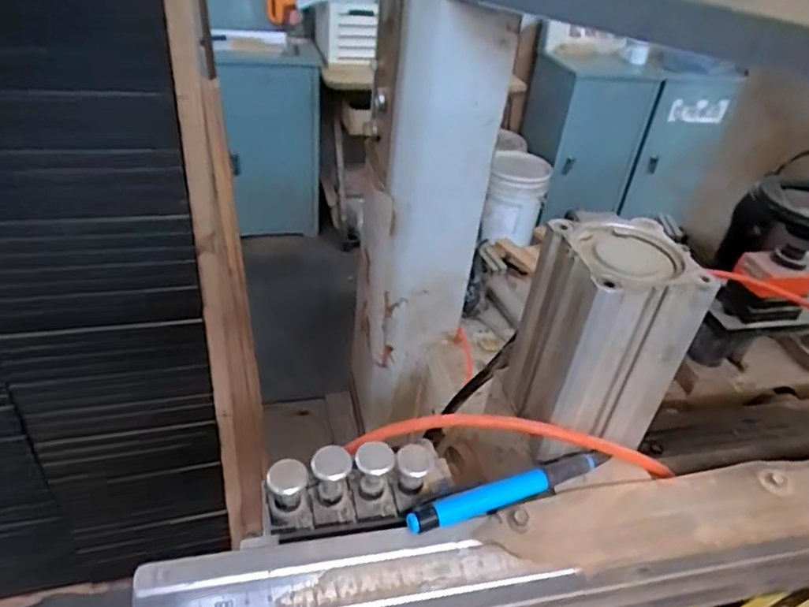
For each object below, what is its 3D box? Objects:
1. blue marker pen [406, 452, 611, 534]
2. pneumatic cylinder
[{"bbox_3d":[0.056,0.095,0.307,0.117,0.009,0.011,-11,40,-22],"label":"blue marker pen"},{"bbox_3d":[0.101,0.020,0.322,0.068,0.113,0.064,1,37,-8],"label":"pneumatic cylinder"}]

